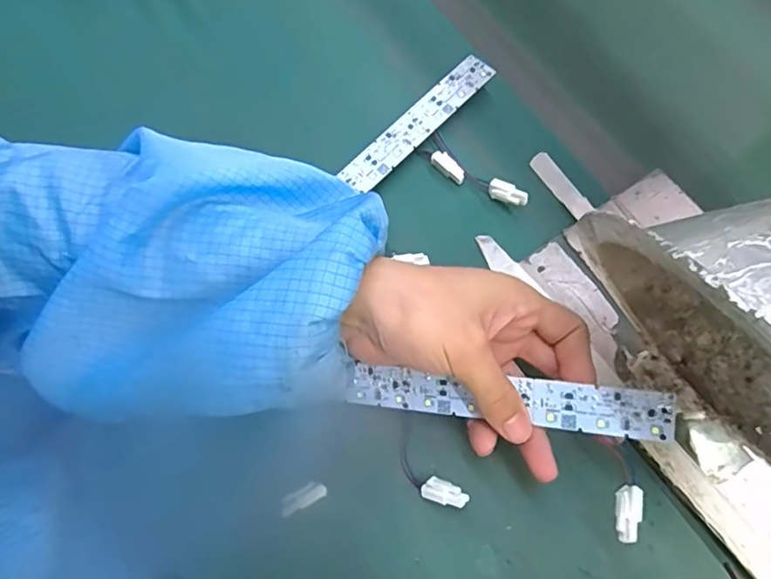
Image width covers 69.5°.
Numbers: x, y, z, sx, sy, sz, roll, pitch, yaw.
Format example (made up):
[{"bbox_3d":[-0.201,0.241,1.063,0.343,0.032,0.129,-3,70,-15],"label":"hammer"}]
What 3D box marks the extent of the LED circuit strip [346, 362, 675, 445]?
[{"bbox_3d":[0.059,0.058,0.288,0.160,0.004,0.025,3,96,21],"label":"LED circuit strip"}]

